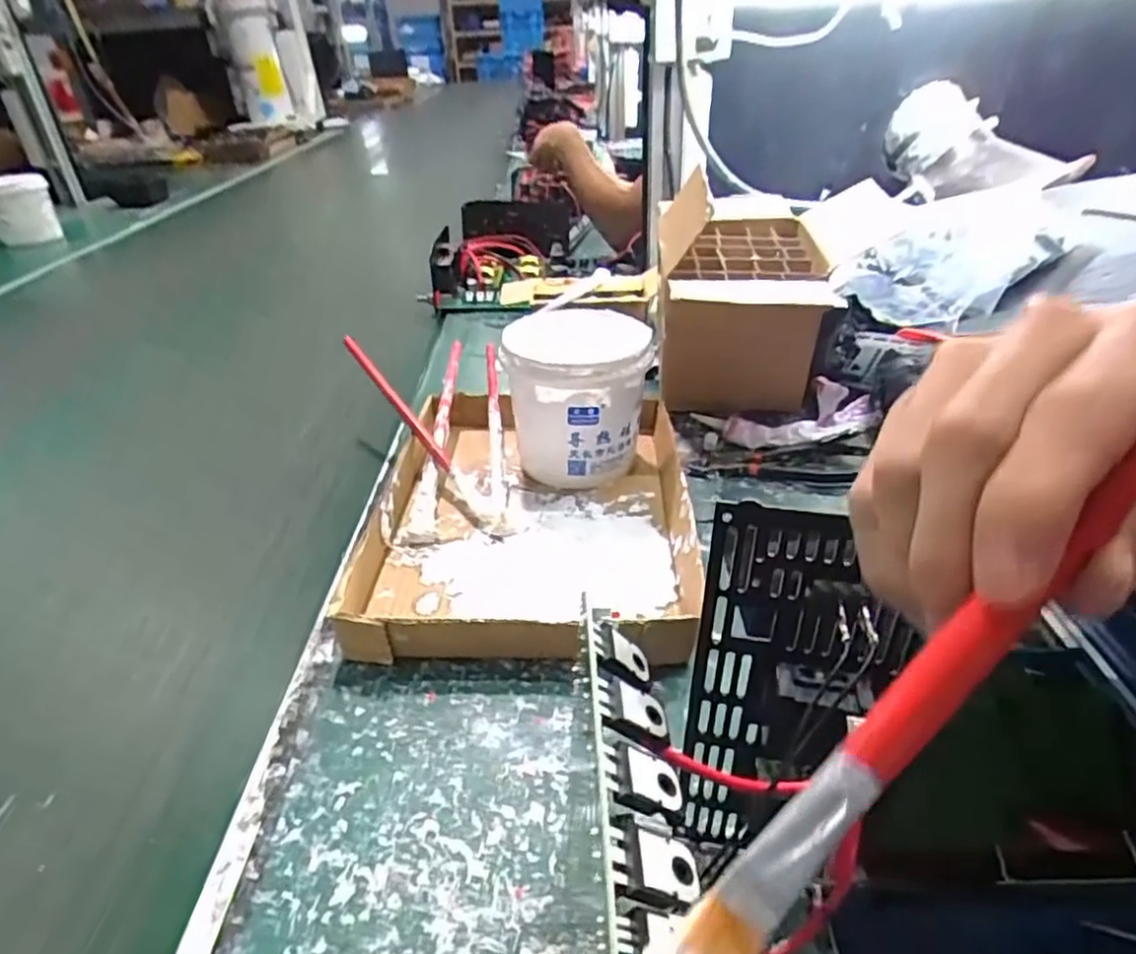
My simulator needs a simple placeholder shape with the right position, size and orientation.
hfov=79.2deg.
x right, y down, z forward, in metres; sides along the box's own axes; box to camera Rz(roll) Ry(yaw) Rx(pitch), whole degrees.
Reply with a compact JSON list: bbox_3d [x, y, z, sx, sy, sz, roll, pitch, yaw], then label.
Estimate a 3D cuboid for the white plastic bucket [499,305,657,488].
[{"bbox_3d":[0.007,-0.068,0.596,0.114,0.120,0.116,-1,34,0],"label":"white plastic bucket"}]

